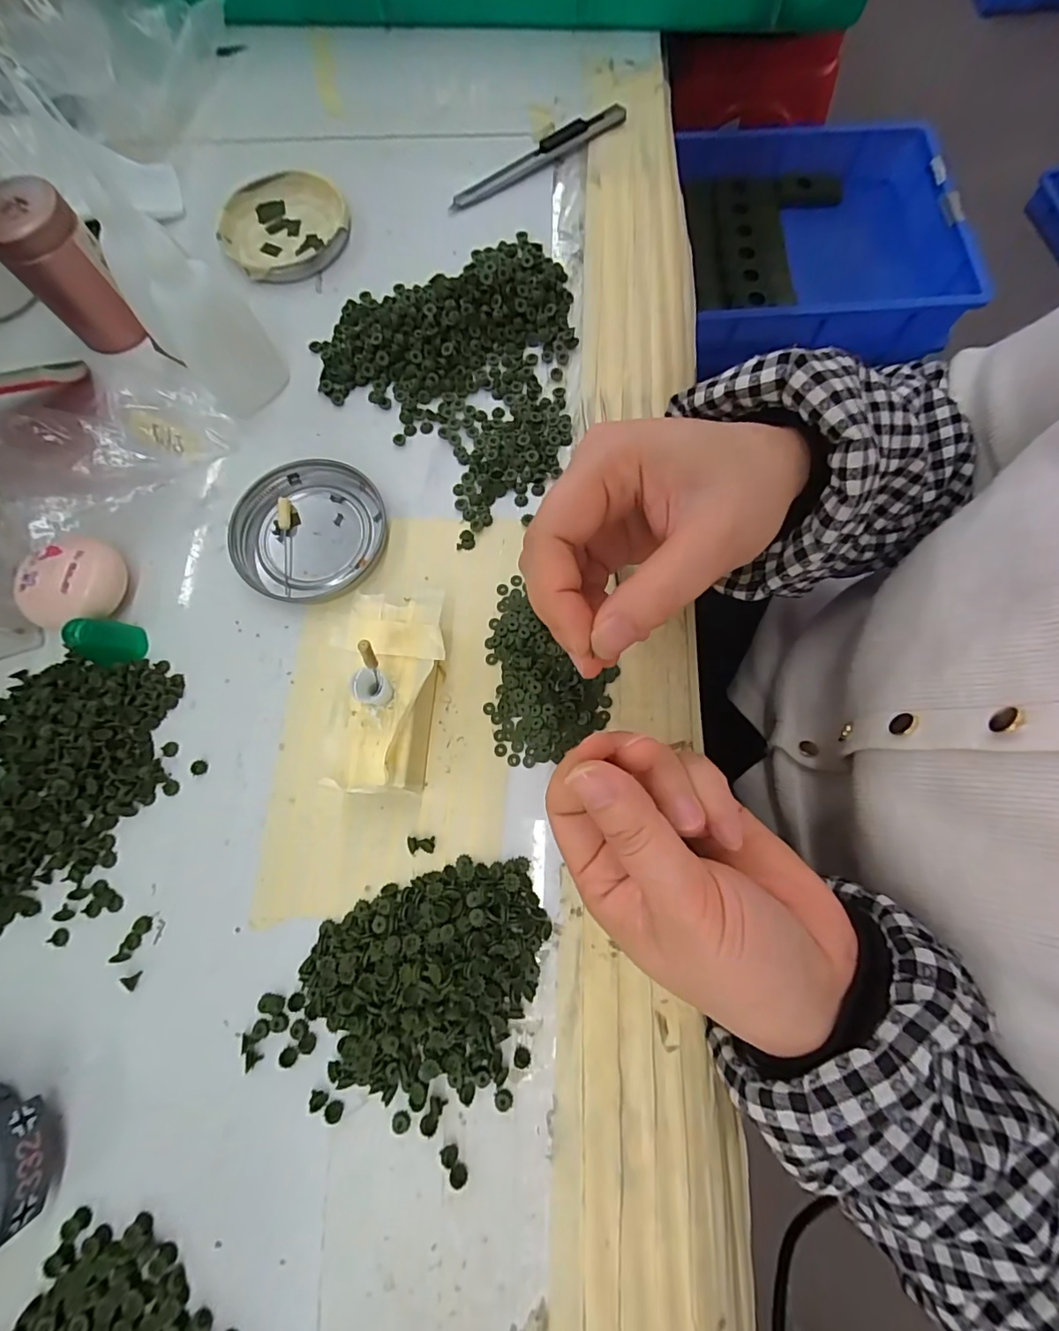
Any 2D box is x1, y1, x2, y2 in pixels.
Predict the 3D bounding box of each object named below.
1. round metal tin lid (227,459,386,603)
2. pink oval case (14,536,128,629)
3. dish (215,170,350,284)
[{"bbox_3d":[-0.115,-0.071,0.264,0.078,0.009,0.073,0,75,1],"label":"round metal tin lid"},{"bbox_3d":[-0.226,-0.041,0.251,0.038,0.026,0.047,18,77,6],"label":"pink oval case"},{"bbox_3d":[-0.156,-0.280,0.319,0.079,0.008,0.083,0,75,1],"label":"dish"}]

